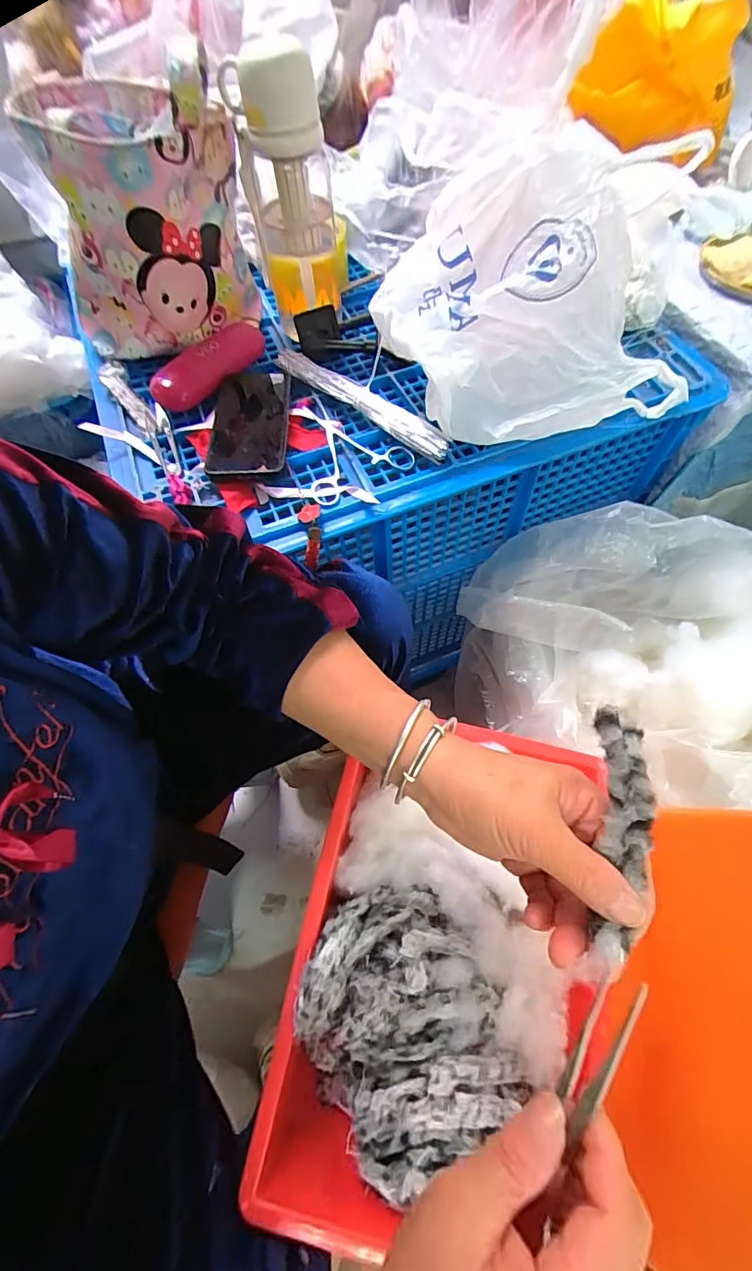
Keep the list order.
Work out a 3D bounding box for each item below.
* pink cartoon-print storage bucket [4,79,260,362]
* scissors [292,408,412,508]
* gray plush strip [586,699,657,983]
[{"bbox_3d":[-0.236,-0.408,0.475,0.199,0.200,0.081,-13,64,-4],"label":"pink cartoon-print storage bucket"},{"bbox_3d":[-0.036,-0.204,0.498,0.112,0.018,0.133,-26,66,-10],"label":"scissors"},{"bbox_3d":[0.125,0.100,0.235,0.025,0.014,0.124,9,72,7],"label":"gray plush strip"}]

